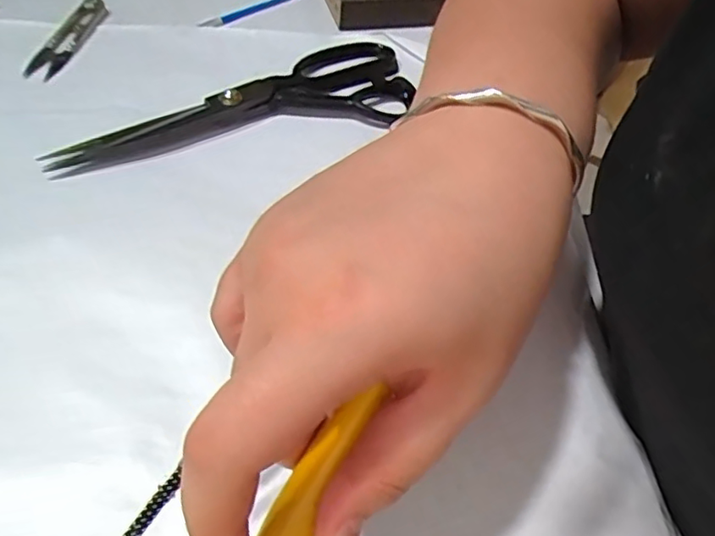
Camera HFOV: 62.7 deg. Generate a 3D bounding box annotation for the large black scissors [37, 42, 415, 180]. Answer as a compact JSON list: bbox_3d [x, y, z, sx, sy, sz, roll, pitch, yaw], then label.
[{"bbox_3d":[-0.078,-0.115,0.398,0.238,0.015,0.088,-14,54,-17],"label":"large black scissors"}]

